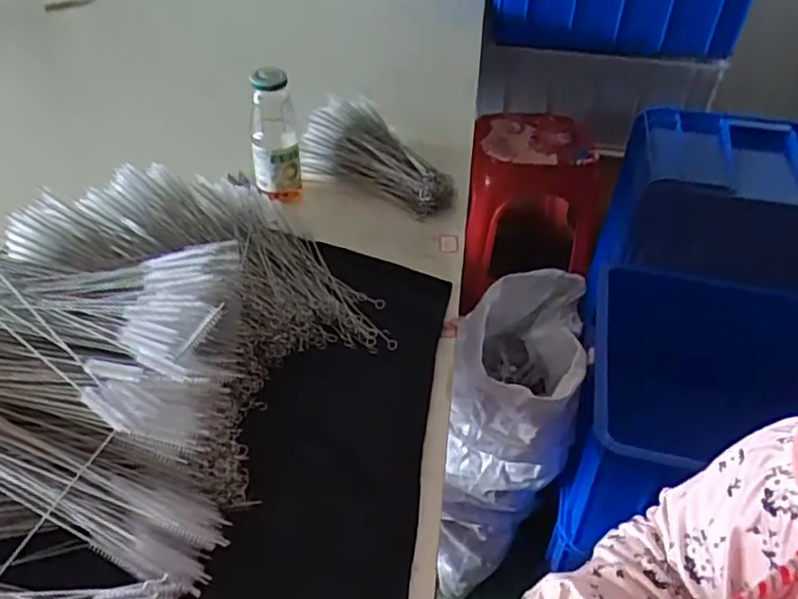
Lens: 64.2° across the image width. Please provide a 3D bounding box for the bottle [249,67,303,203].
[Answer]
[{"bbox_3d":[-0.162,-0.212,0.828,0.060,0.179,0.057,-7,42,-11],"label":"bottle"}]

